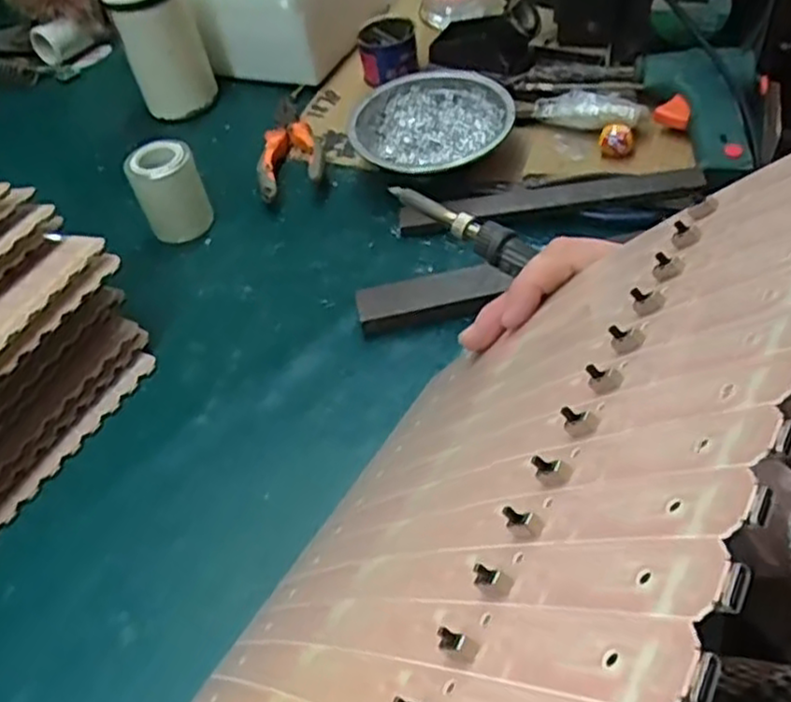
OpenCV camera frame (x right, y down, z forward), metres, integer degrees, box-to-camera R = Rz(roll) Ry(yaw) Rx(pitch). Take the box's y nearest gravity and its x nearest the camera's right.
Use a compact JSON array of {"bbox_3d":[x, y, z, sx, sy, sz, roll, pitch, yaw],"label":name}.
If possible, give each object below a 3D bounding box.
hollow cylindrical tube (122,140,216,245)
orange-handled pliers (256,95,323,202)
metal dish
[{"bbox_3d":[-0.173,-0.123,0.559,0.050,0.064,0.038,-17,49,-7],"label":"hollow cylindrical tube"},{"bbox_3d":[-0.091,-0.181,0.620,0.054,0.026,0.149,-8,48,0],"label":"orange-handled pliers"},{"bbox_3d":[0.029,-0.180,0.578,0.121,0.039,0.121,-4,48,4],"label":"metal dish"}]

